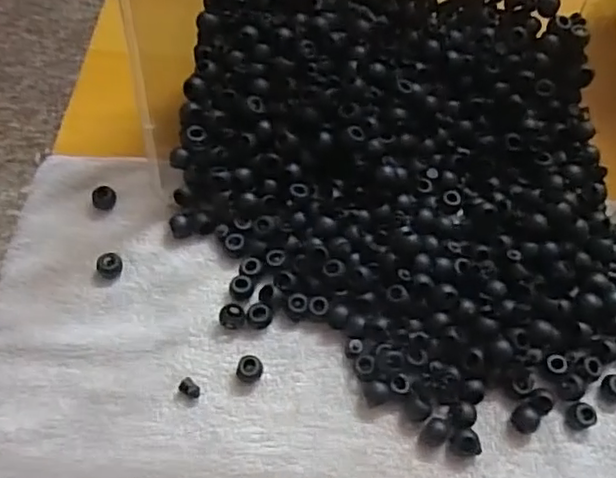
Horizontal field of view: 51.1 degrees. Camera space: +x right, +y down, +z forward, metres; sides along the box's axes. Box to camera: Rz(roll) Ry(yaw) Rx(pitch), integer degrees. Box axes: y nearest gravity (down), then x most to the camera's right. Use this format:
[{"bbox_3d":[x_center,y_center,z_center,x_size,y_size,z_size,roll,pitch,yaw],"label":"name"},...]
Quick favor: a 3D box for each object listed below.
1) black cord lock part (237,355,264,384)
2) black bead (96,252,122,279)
[{"bbox_3d":[-0.034,0.075,0.373,0.015,0.012,0.014,1,61,-2],"label":"black cord lock part"},{"bbox_3d":[-0.125,0.016,0.408,0.014,0.009,0.018,11,61,3],"label":"black bead"}]

